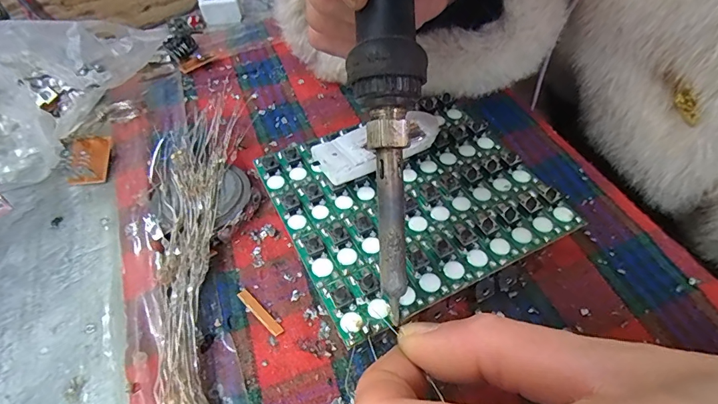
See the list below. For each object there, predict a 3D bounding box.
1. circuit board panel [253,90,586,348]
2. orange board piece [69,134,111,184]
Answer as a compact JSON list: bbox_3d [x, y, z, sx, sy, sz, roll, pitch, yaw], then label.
[{"bbox_3d":[0.019,-0.006,0.163,0.094,0.010,0.086,-23,53,-15],"label":"circuit board panel"},{"bbox_3d":[-0.124,-0.020,0.200,0.014,0.008,0.022,8,77,-28],"label":"orange board piece"}]

